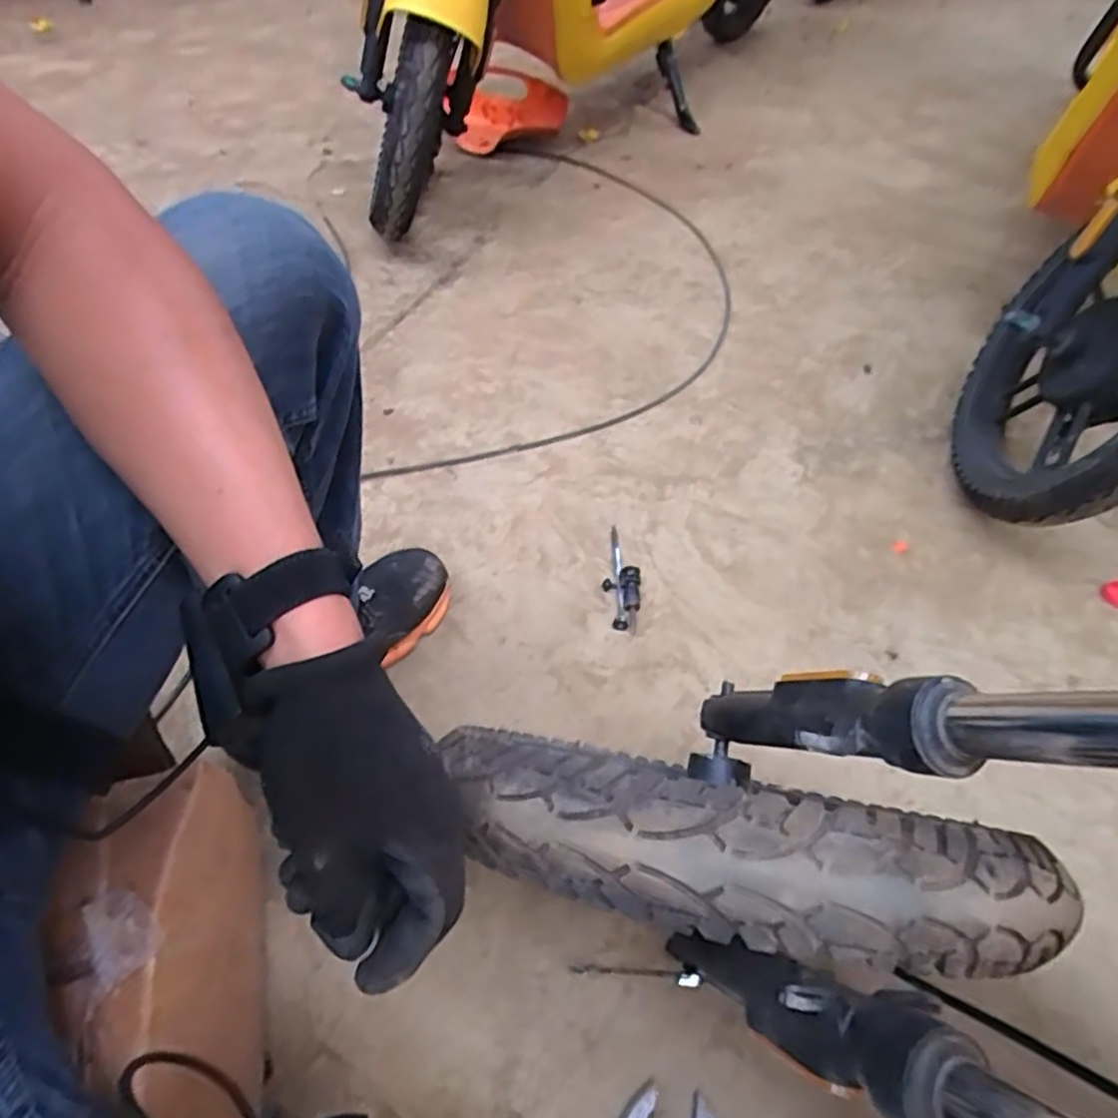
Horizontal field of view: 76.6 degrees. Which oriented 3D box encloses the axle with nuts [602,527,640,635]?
[{"bbox_3d":[0.072,0.018,0.809,0.039,0.015,0.140,4,54,1],"label":"axle with nuts"}]

